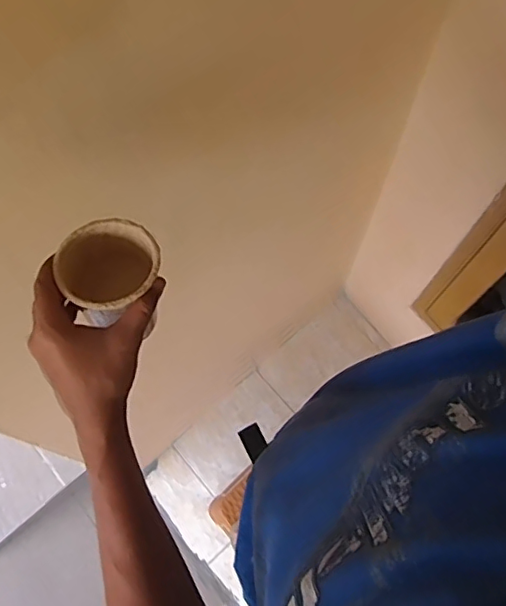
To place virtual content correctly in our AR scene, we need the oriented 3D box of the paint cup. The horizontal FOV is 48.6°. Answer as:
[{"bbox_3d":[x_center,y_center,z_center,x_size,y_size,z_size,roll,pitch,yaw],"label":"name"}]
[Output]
[{"bbox_3d":[-0.124,-0.024,0.518,0.083,0.080,0.089,-1,67,2],"label":"paint cup"}]

